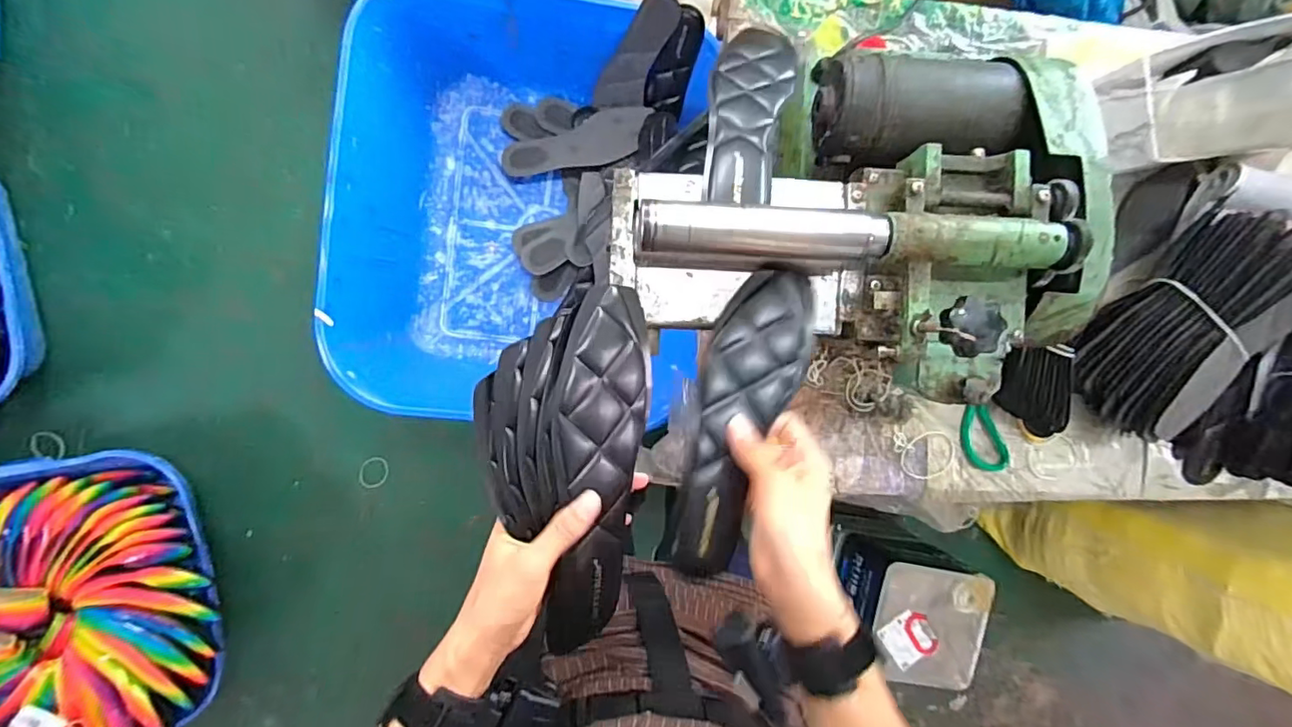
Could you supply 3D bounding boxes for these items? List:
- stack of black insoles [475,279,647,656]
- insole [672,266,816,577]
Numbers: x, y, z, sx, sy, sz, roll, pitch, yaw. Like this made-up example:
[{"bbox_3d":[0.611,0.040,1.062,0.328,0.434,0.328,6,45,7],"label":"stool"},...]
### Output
[{"bbox_3d":[-0.053,0.073,0.363,0.104,0.040,0.241,2,95,-7],"label":"stack of black insoles"},{"bbox_3d":[0.071,0.041,0.417,0.071,0.016,0.238,18,85,-7],"label":"insole"}]

